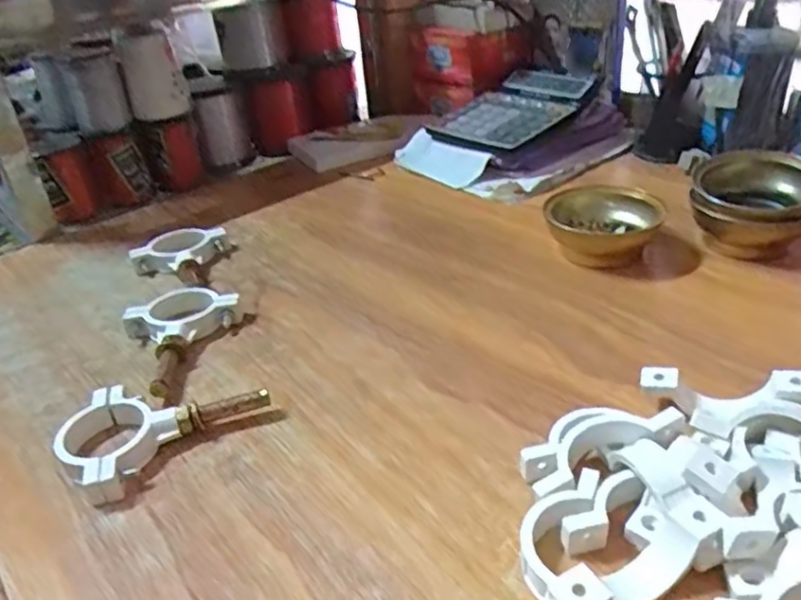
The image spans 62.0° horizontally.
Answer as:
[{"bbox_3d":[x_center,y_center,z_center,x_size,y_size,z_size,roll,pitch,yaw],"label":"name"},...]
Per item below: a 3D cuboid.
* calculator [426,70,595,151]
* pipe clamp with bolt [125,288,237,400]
[{"bbox_3d":[0.130,-0.225,0.779,0.153,0.035,0.128,-30,38,-33],"label":"calculator"},{"bbox_3d":[-0.157,0.025,0.498,0.080,0.021,0.111,-20,34,-21],"label":"pipe clamp with bolt"}]

